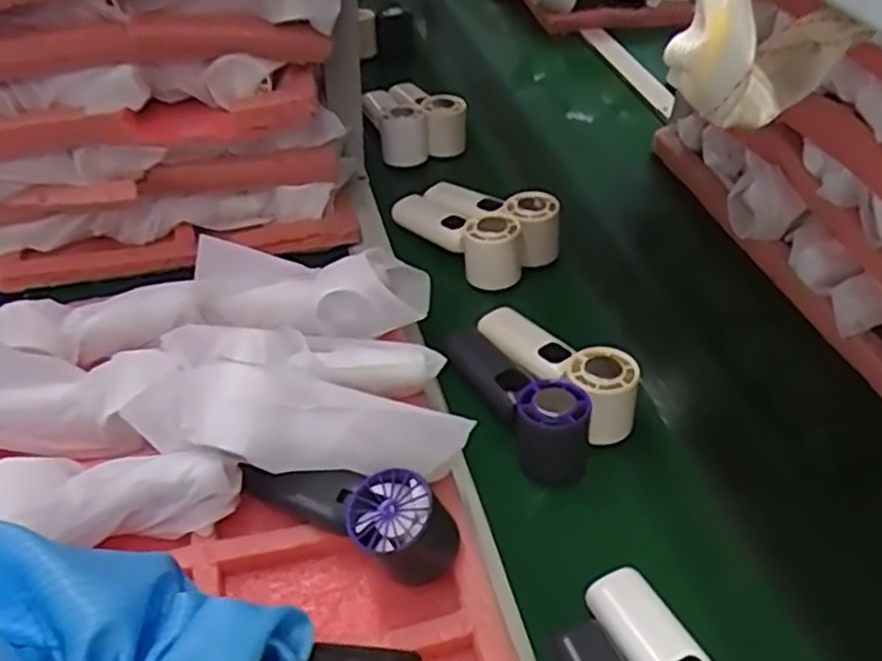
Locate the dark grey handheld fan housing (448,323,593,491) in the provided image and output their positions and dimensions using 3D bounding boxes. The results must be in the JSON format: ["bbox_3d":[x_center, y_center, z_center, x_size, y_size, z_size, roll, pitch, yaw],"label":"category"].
[{"bbox_3d":[0.053,0.043,0.571,0.060,0.051,0.164,-22,49,-24],"label":"dark grey handheld fan housing"}]

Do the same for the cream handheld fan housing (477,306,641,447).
[{"bbox_3d":[0.097,0.021,0.595,0.054,0.047,0.150,-24,50,-25],"label":"cream handheld fan housing"}]

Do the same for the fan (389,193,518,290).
[{"bbox_3d":[0.016,-0.104,0.727,0.052,0.062,0.149,-33,54,-32],"label":"fan"}]

